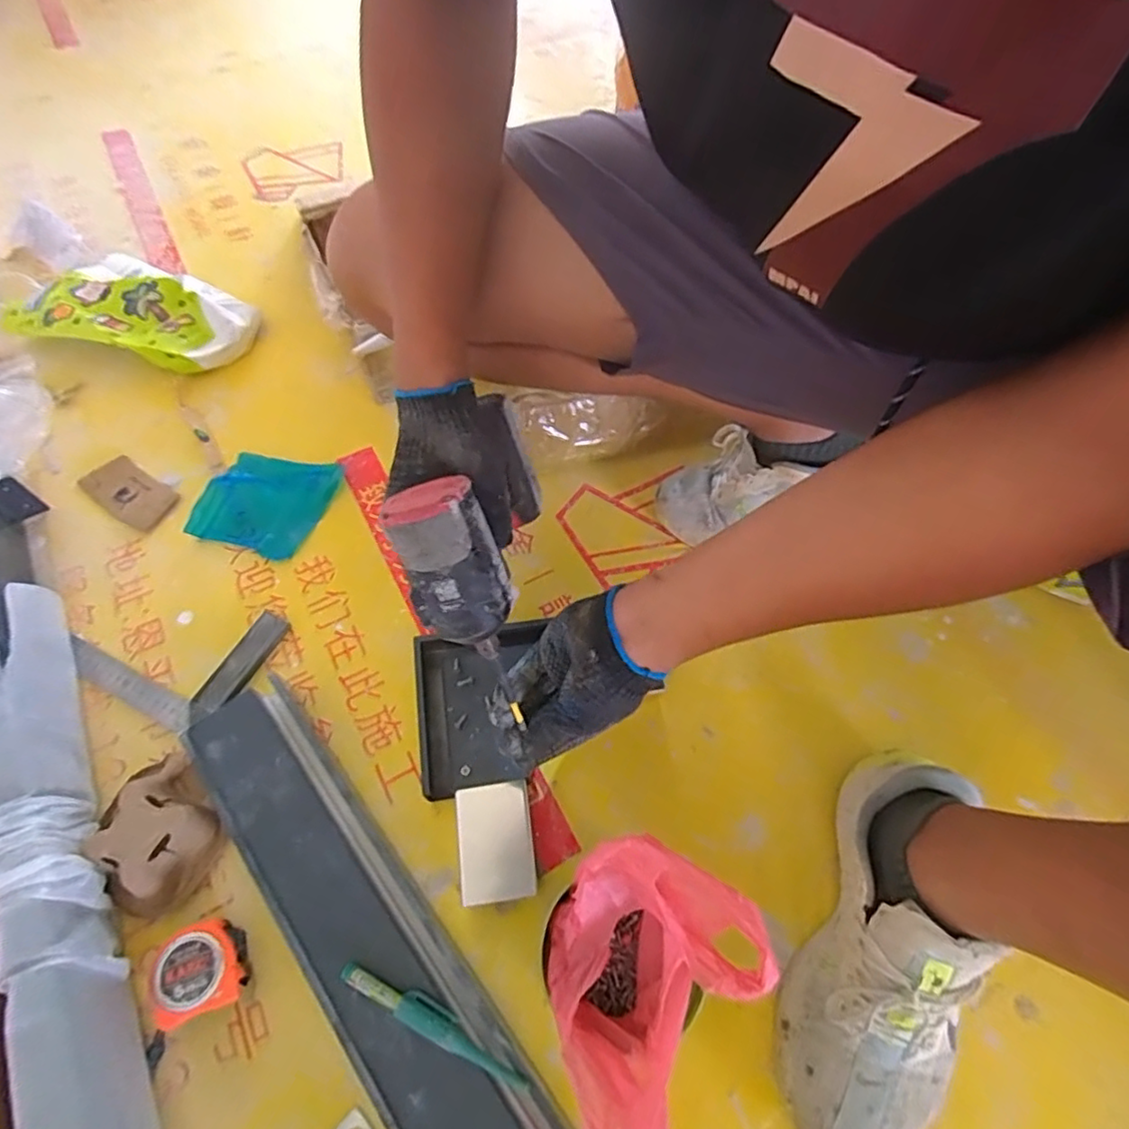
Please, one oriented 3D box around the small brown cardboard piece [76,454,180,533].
[{"bbox_3d":[-0.506,-0.083,0.717,0.104,0.004,0.060,35,66,8],"label":"small brown cardboard piece"}]

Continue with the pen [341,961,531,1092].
[{"bbox_3d":[-0.094,0.331,0.445,0.153,0.012,0.019,25,62,12],"label":"pen"}]

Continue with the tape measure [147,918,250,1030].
[{"bbox_3d":[-0.280,0.313,0.475,0.064,0.041,0.064,-19,63,-12],"label":"tape measure"}]

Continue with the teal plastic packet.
[{"bbox_3d":[-0.343,-0.076,0.709,0.127,0.025,0.130,11,61,4],"label":"teal plastic packet"}]

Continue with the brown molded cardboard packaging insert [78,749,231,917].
[{"bbox_3d":[-0.349,0.226,0.518,0.094,0.045,0.117,-39,69,-21],"label":"brown molded cardboard packaging insert"}]

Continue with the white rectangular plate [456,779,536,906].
[{"bbox_3d":[-0.059,0.238,0.526,0.061,0.034,0.088,-6,61,-5],"label":"white rectangular plate"}]

